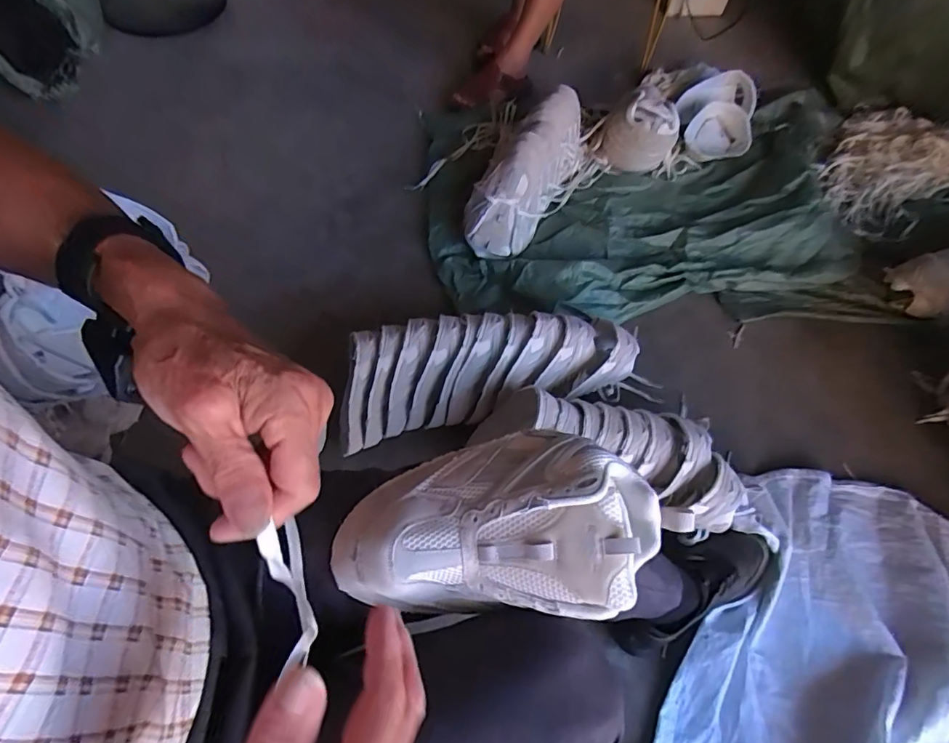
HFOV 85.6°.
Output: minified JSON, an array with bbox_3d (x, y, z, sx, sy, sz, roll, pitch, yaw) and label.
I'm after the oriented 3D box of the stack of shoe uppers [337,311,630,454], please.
[{"bbox_3d":[0.029,-0.015,0.897,0.497,0.109,0.174,-8,60,-7],"label":"stack of shoe uppers"}]

